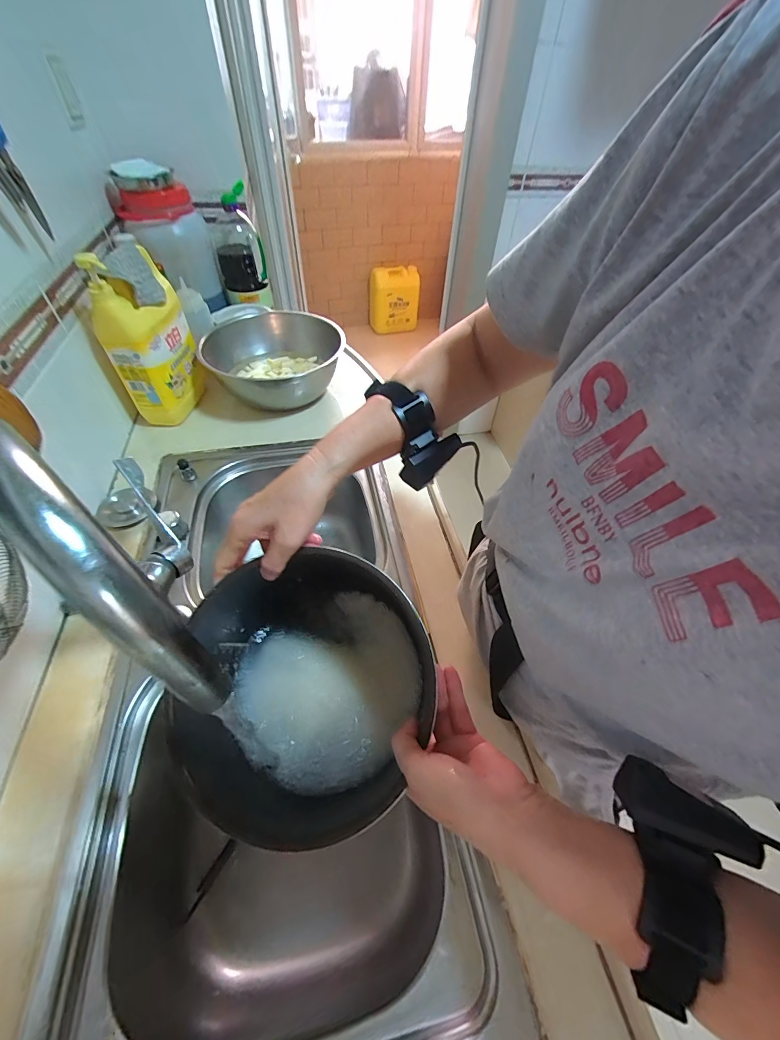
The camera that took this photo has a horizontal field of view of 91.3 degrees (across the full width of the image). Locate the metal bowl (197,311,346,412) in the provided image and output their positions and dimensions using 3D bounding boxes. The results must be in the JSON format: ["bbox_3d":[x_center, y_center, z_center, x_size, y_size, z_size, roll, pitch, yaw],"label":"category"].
[{"bbox_3d":[-0.232,-0.321,0.799,0.275,0.115,0.247,-11,50,-12],"label":"metal bowl"}]

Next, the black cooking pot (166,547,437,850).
[{"bbox_3d":[-0.074,0.150,0.416,0.261,0.092,0.288,10,51,4],"label":"black cooking pot"}]

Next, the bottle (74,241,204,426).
[{"bbox_3d":[-0.412,-0.307,0.665,0.082,0.270,0.145,4,49,2],"label":"bottle"}]

